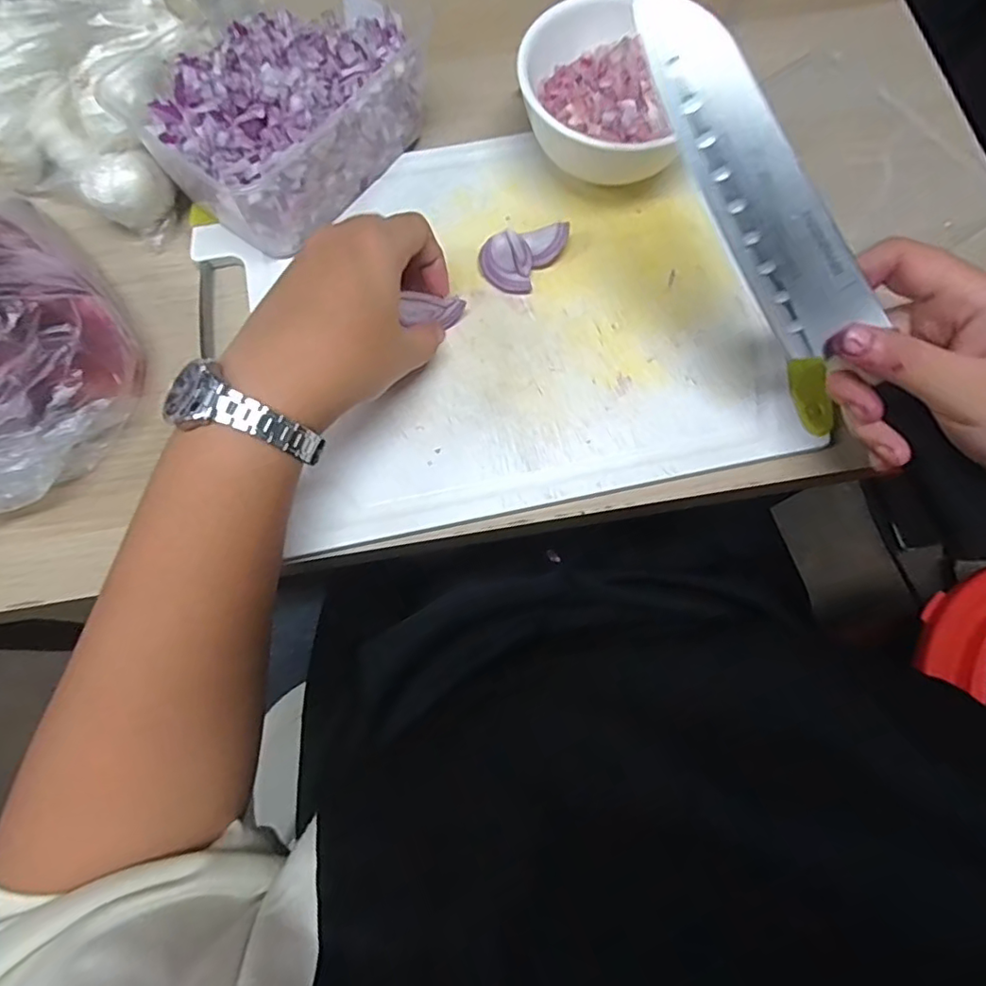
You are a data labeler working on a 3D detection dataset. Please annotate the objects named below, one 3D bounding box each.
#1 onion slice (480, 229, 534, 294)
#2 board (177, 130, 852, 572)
[{"bbox_3d":[0.008,-0.139,0.346,0.031,0.011,0.033,-1,73,0],"label":"onion slice"},{"bbox_3d":[0.006,-0.108,0.342,0.293,0.010,0.239,-12,74,-3],"label":"board"}]

